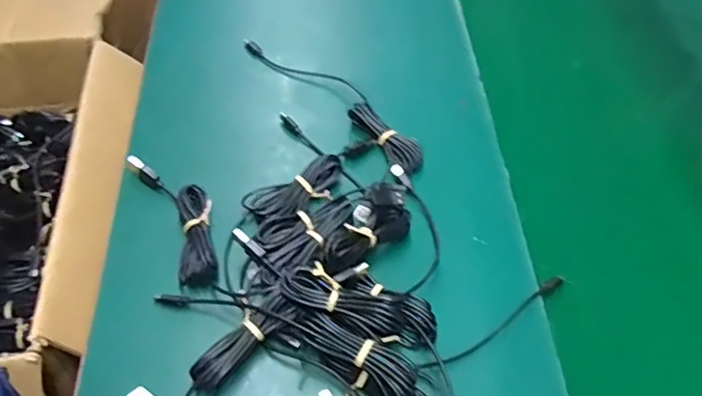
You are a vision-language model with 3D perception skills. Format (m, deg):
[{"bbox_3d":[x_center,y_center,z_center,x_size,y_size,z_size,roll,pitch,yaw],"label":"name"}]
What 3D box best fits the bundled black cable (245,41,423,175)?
[{"bbox_3d":[-0.015,-0.104,0.572,0.043,0.021,0.232,-37,65,-27],"label":"bundled black cable"}]

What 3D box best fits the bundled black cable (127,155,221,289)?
[{"bbox_3d":[-0.138,0.009,0.468,0.043,0.016,0.132,-21,59,-19],"label":"bundled black cable"}]

